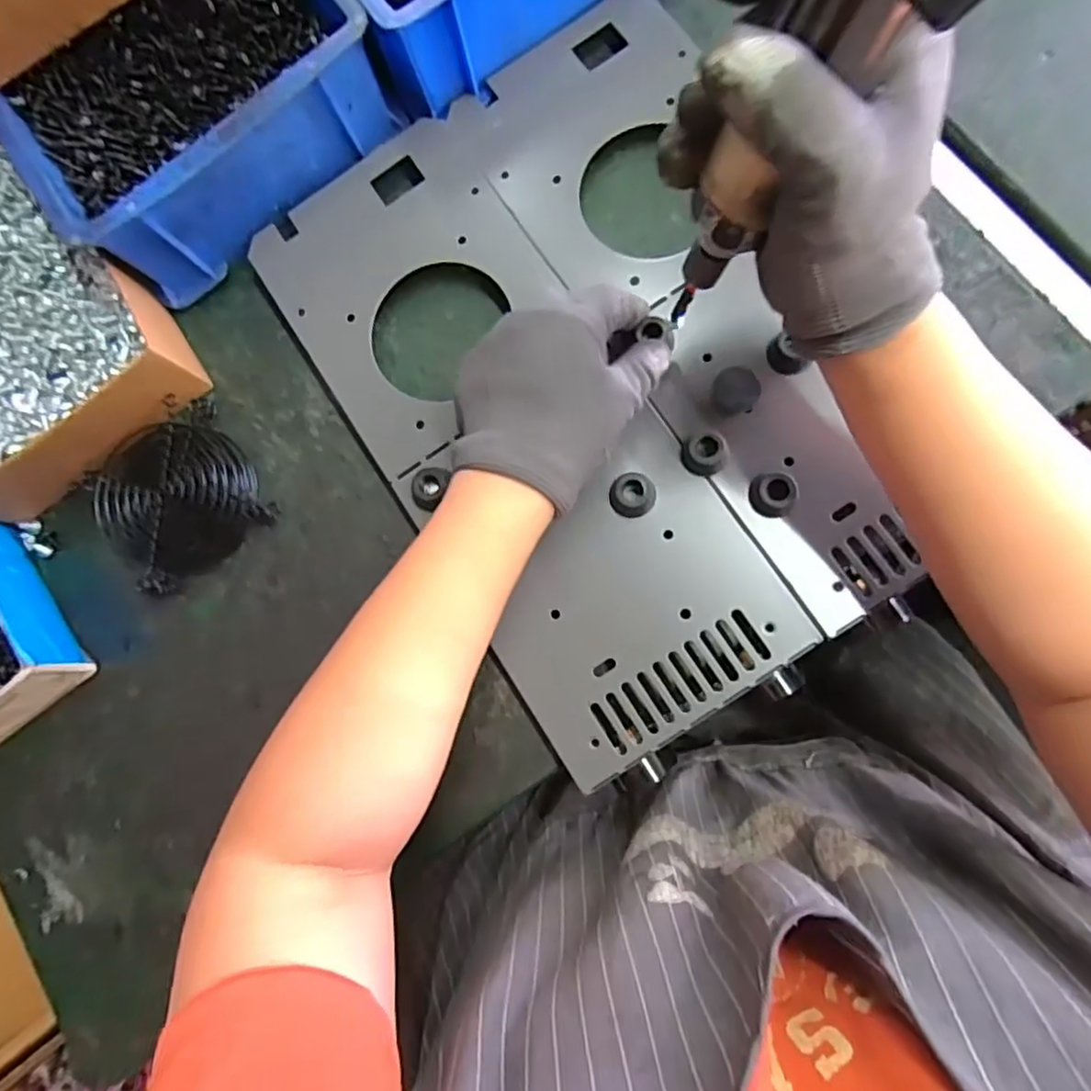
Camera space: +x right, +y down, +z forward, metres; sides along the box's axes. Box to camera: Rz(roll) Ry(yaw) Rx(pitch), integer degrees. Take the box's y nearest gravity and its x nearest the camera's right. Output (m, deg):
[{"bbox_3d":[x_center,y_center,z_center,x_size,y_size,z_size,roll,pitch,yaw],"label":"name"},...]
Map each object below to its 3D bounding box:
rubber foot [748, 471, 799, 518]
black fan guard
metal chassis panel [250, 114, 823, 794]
[{"bbox_3d":[0.121,-0.027,0.341,0.024,0.014,0.023,-1,83,7],"label":"rubber foot"},{"bbox_3d":[-0.229,-0.029,0.404,0.095,0.015,0.094,-32,80,3],"label":"black fan guard"},{"bbox_3d":[-0.021,-0.067,0.370,0.147,0.011,0.380,-33,80,2],"label":"metal chassis panel"}]

